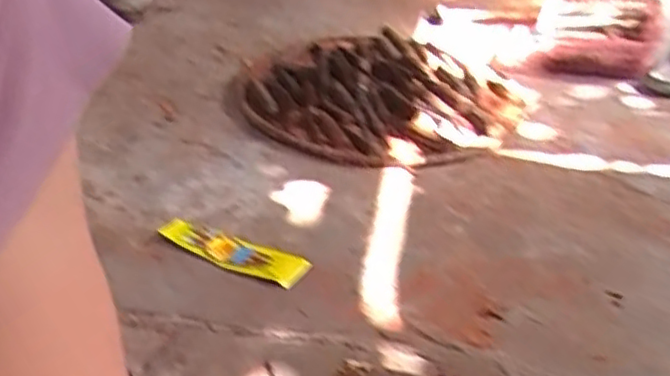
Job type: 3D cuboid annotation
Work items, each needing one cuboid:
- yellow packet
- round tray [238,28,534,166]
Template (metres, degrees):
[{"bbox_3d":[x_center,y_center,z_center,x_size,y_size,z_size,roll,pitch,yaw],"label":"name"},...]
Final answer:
[{"bbox_3d":[-0.129,0.078,0.816,0.199,0.015,0.048,17,38,22],"label":"yellow packet"},{"bbox_3d":[0.080,-0.159,1.169,0.423,0.054,0.422,1,32,-1],"label":"round tray"}]

